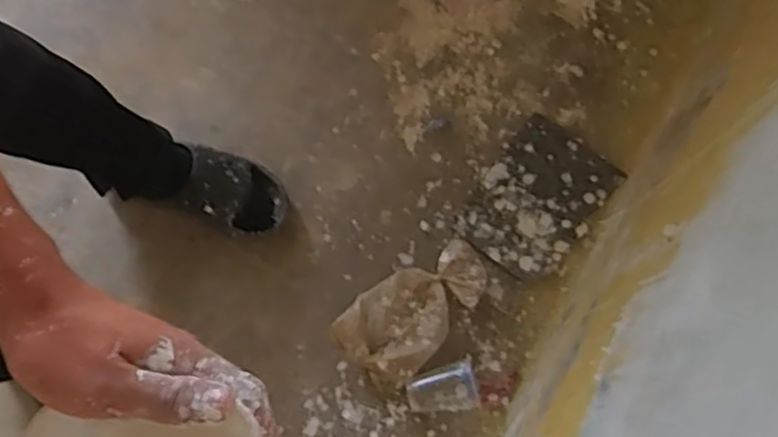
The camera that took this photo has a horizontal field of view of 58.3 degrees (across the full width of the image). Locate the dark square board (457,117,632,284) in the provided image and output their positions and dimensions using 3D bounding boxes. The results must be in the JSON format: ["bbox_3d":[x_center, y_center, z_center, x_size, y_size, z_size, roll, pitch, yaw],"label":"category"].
[{"bbox_3d":[0.219,-0.029,1.030,0.158,0.007,0.230,37,77,7],"label":"dark square board"}]

